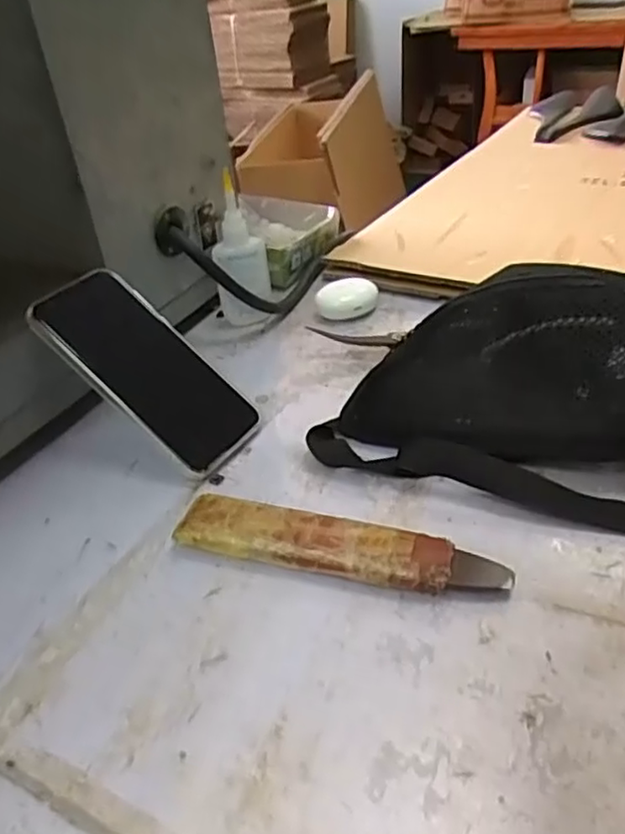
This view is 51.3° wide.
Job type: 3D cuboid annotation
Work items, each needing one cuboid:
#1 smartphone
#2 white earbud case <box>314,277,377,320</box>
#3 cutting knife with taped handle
[{"bbox_3d":[-0.113,-0.034,0.451,0.160,0.010,0.078,45,45,3],"label":"smartphone"},{"bbox_3d":[0.032,-0.108,0.595,0.056,0.029,0.035,-3,37,4],"label":"white earbud case"},{"bbox_3d":[0.013,0.074,0.368,0.184,0.017,0.038,7,39,17],"label":"cutting knife with taped handle"}]

